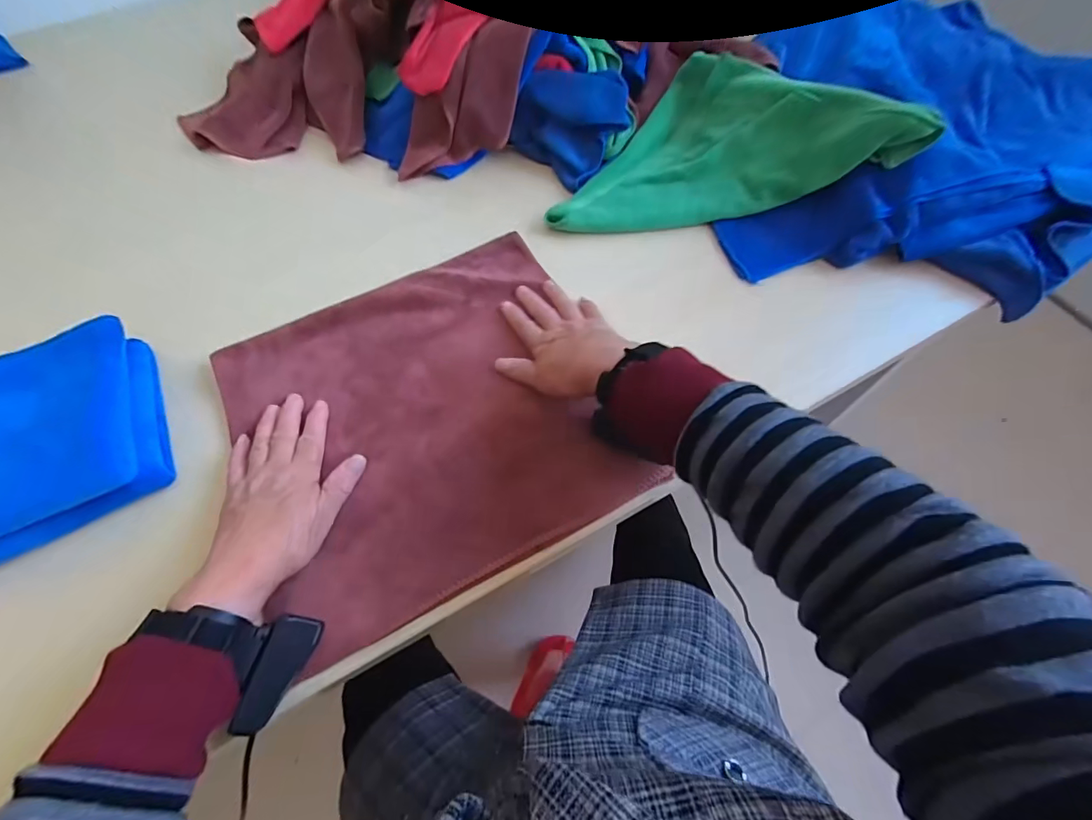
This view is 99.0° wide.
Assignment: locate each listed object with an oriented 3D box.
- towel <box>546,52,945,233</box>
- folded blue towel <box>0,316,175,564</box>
[{"bbox_3d":[0.181,-0.334,0.534,0.364,0.088,0.250,-3,62,0],"label":"towel"},{"bbox_3d":[-0.428,0.028,0.385,0.172,0.065,0.168,-26,64,-11],"label":"folded blue towel"}]

